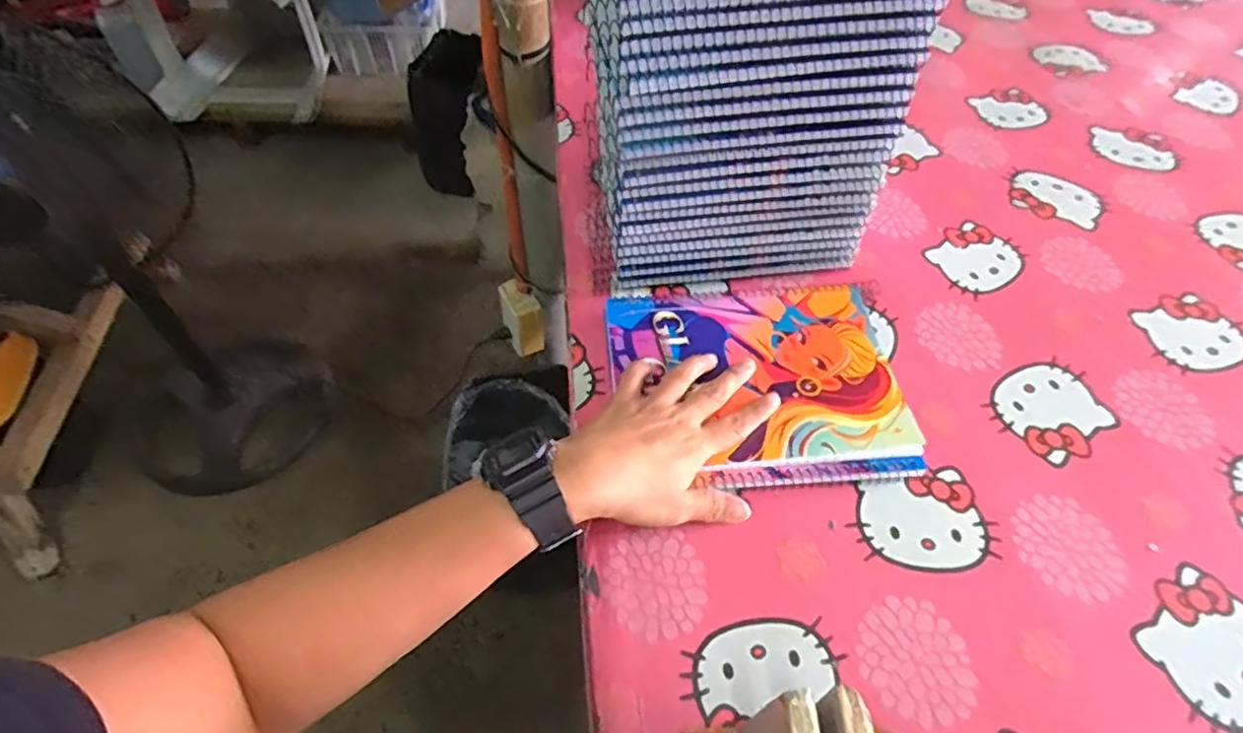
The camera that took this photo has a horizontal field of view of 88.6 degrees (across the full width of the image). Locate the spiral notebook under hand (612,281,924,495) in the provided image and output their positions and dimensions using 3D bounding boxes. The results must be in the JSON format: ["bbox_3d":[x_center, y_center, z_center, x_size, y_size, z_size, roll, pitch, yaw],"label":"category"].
[{"bbox_3d":[0.094,0.009,0.455,0.196,0.015,0.155,-3,53,-3],"label":"spiral notebook under hand"}]

